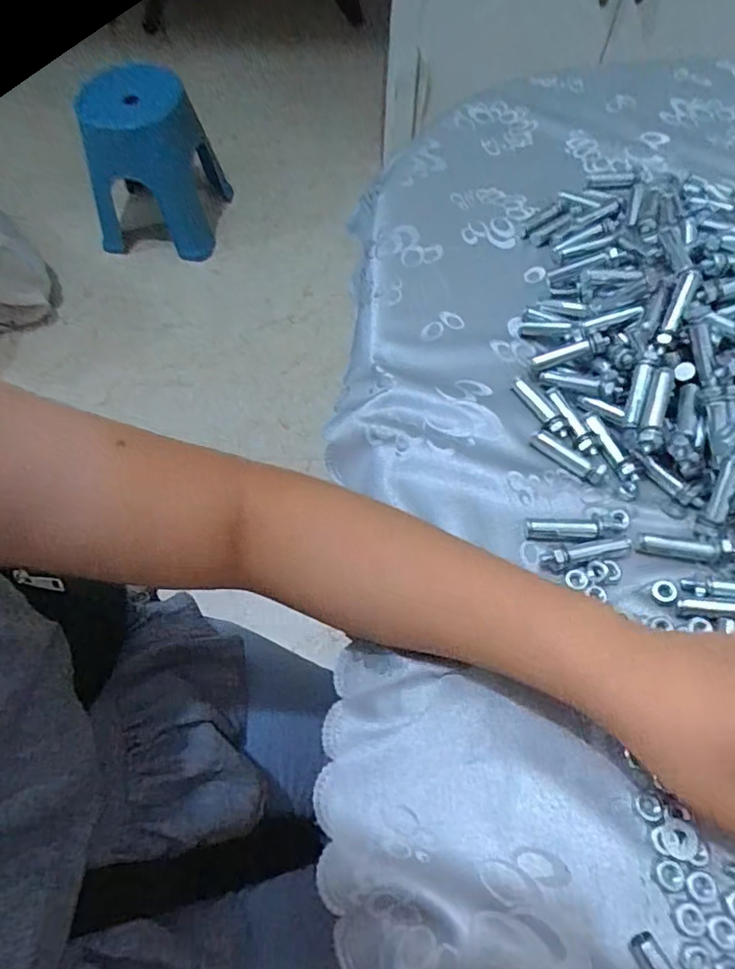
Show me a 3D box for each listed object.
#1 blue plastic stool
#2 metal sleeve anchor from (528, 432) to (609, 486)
[{"bbox_3d":[-0.558,-0.821,1.446,0.356,0.328,0.274,8,61,4],"label":"blue plastic stool"},{"bbox_3d":[0.129,-0.019,0.368,0.050,0.009,0.012,39,68,19],"label":"metal sleeve anchor"}]

